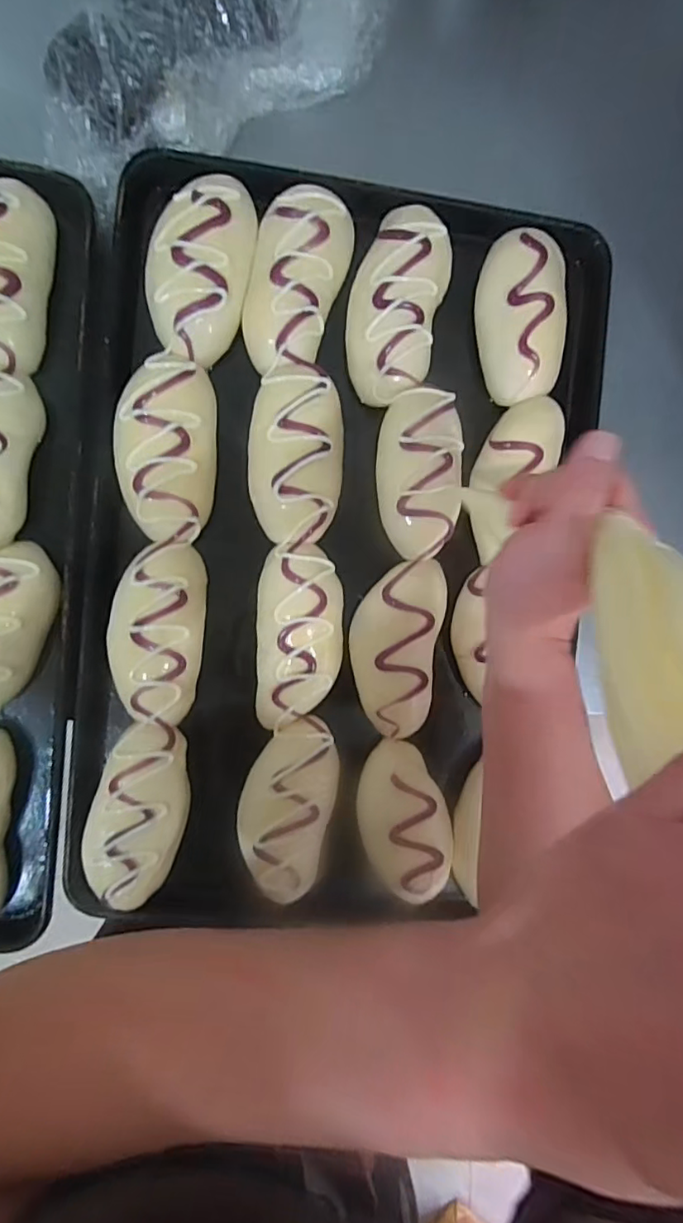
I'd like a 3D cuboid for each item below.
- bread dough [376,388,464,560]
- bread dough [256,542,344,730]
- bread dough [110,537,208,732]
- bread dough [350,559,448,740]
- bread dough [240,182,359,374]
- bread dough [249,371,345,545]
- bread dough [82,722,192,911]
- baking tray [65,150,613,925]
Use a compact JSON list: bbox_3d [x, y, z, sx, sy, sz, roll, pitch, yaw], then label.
[{"bbox_3d":[0.066,-0.112,0.455,0.067,0.035,0.132,-3,92,-6],"label":"bread dough"},{"bbox_3d":[-0.033,0.020,0.451,0.070,0.032,0.146,1,92,-7],"label":"bread dough"},{"bbox_3d":[-0.145,0.017,0.432,0.069,0.030,0.139,4,92,-7],"label":"bread dough"},{"bbox_3d":[0.046,0.030,0.465,0.071,0.031,0.146,9,91,-7],"label":"bread dough"},{"bbox_3d":[-0.035,-0.262,0.435,0.070,0.030,0.141,14,90,-7],"label":"bread dough"},{"bbox_3d":[-0.035,-0.121,0.440,0.073,0.034,0.130,5,91,-7],"label":"bread dough"},{"bbox_3d":[-0.159,0.161,0.436,0.071,0.032,0.143,17,90,-7],"label":"bread dough"},{"bbox_3d":[0.000,-0.044,0.464,0.390,0.064,0.589,5,92,-7],"label":"baking tray"}]

